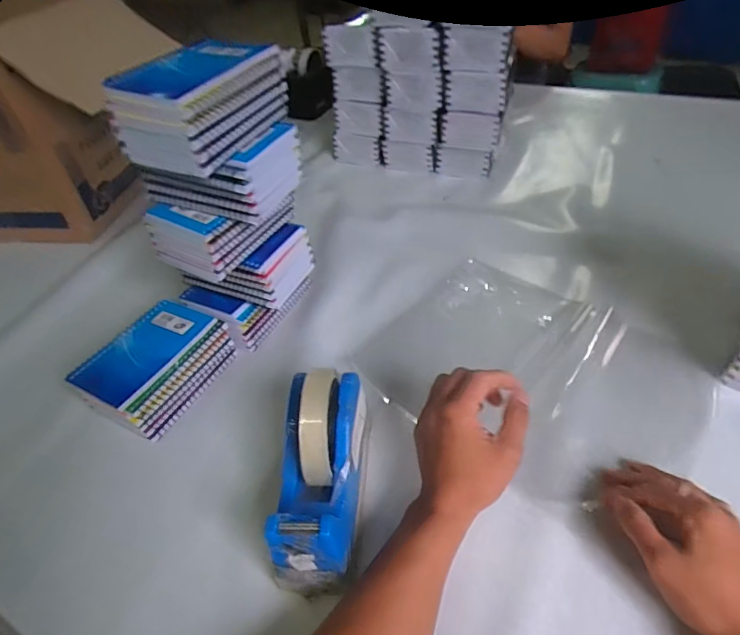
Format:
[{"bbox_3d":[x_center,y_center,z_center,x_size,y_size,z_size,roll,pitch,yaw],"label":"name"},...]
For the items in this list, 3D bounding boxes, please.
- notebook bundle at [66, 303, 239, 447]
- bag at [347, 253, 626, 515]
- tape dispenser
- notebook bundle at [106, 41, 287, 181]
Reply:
[{"bbox_3d":[-0.226,0.054,0.487,0.095,0.064,0.138,19,49,24],"label":"notebook bundle"},{"bbox_3d":[0.144,0.038,0.502,0.254,0.018,0.245,24,53,33],"label":"bag"},{"bbox_3d":[-0.037,0.116,0.360,0.055,0.117,0.159,1,44,7],"label":"tape dispenser"},{"bbox_3d":[-0.147,-0.191,0.404,0.089,0.062,0.131,17,48,22],"label":"notebook bundle"}]

